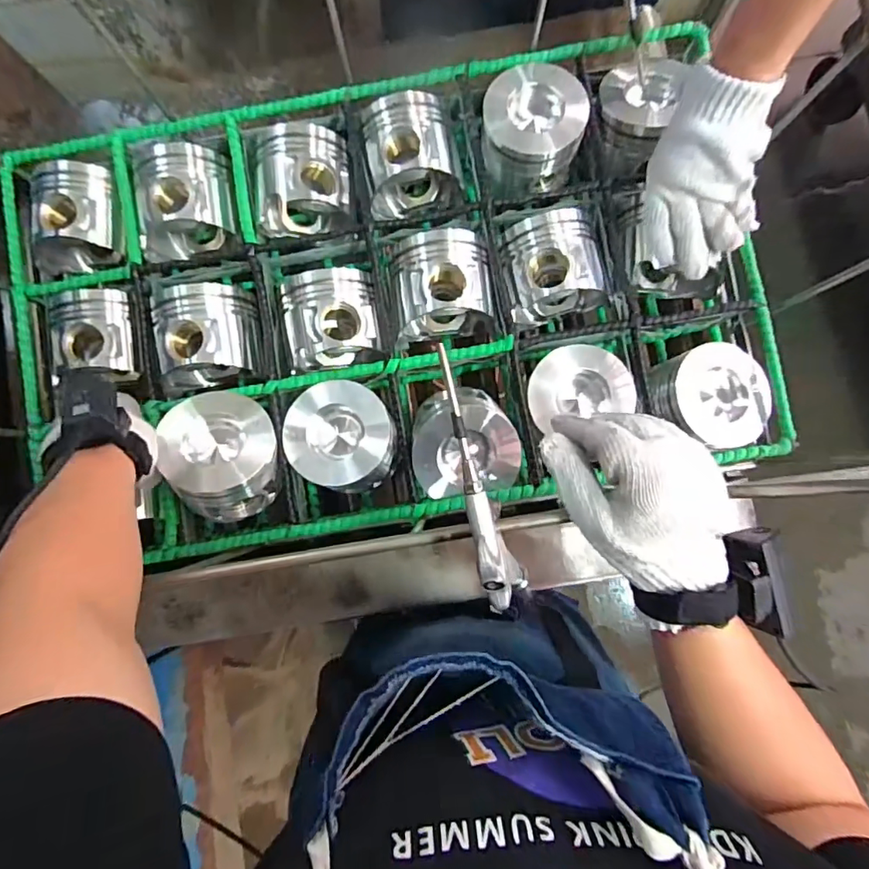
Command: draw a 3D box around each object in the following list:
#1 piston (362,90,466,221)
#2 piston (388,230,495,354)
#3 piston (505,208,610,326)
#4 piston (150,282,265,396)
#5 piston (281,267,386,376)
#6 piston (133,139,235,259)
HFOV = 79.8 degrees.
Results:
[{"bbox_3d":[-0.025,-0.321,0.601,0.103,0.083,0.109,-5,85,2],"label":"piston"},{"bbox_3d":[0.010,-0.165,0.582,0.106,0.093,0.107,-2,85,2],"label":"piston"},{"bbox_3d":[0.133,-0.186,0.582,0.109,0.088,0.103,-14,85,1],"label":"piston"},{"bbox_3d":[-0.255,-0.109,0.597,0.115,0.096,0.116,-4,85,2],"label":"piston"},{"bbox_3d":[-0.112,-0.128,0.587,0.104,0.090,0.100,-7,85,2],"label":"piston"},{"bbox_3d":[-0.282,-0.271,0.597,0.102,0.095,0.115,-6,85,2],"label":"piston"}]

